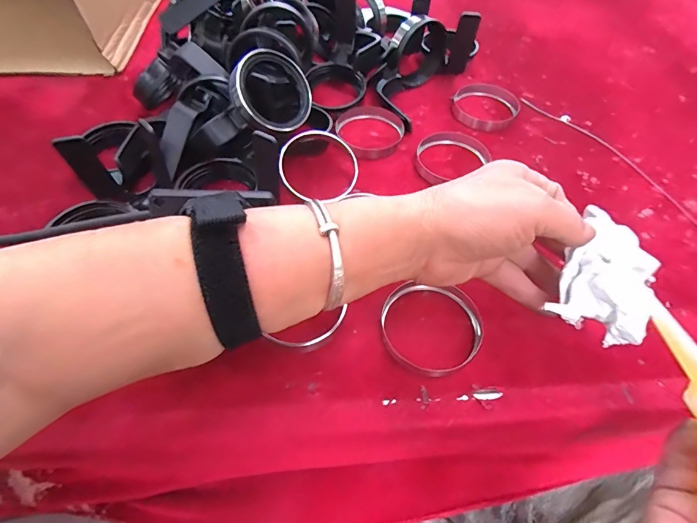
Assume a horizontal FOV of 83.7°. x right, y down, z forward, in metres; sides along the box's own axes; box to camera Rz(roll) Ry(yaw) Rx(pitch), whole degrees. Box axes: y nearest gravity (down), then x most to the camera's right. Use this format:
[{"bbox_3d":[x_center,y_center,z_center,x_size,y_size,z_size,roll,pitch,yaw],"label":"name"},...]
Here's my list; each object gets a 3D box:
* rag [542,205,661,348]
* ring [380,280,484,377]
[{"bbox_3d":[0.154,0.006,0.225,0.052,0.016,0.095,33,60,19],"label":"rag"},{"bbox_3d":[0.060,0.047,0.279,0.073,0.011,0.068,1,55,-2],"label":"ring"}]

